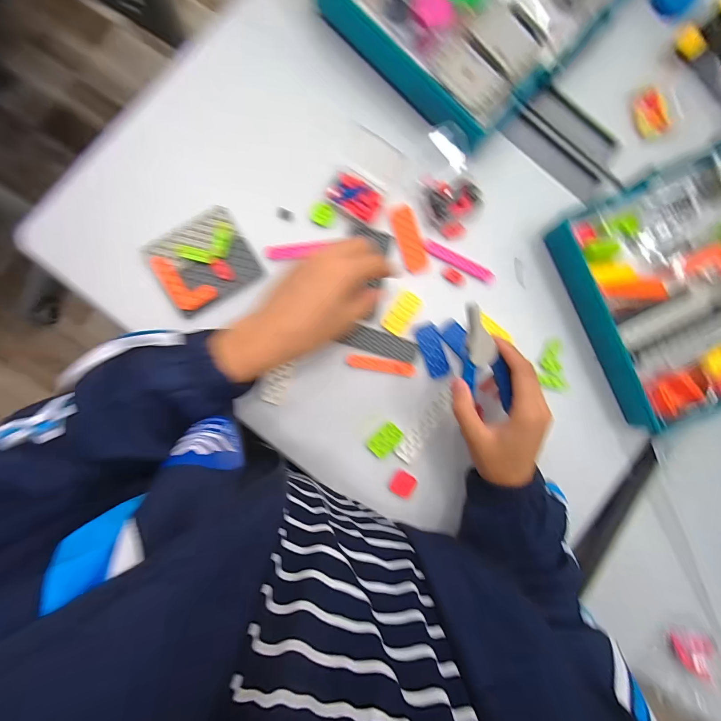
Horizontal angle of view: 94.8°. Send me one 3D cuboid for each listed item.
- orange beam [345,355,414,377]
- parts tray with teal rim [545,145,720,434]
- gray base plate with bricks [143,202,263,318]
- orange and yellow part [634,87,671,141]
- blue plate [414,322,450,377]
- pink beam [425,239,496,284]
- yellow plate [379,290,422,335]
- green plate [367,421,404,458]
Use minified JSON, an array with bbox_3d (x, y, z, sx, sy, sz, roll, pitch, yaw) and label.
[{"bbox_3d":[0.023,0.005,0.369,0.076,0.005,0.016,9,87,-4],"label":"orange beam"},{"bbox_3d":[0.428,-0.107,0.379,0.366,0.040,0.265,-25,90,-5],"label":"parts tray with teal rim"},{"bbox_3d":[-0.168,-0.107,0.353,0.097,0.013,0.089,-30,90,-5],"label":"gray base plate with bricks"},{"bbox_3d":[0.355,-0.301,0.403,0.036,0.010,0.059,-17,89,-5],"label":"orange and yellow part"},{"bbox_3d":[0.082,-0.012,0.373,0.026,0.004,0.061,-19,89,-5],"label":"blue plate"},{"bbox_3d":[0.114,-0.113,0.378,0.088,0.004,0.016,28,86,-3],"label":"pink beam"},{"bbox_3d":[0.046,-0.054,0.370,0.026,0.004,0.049,36,86,-2],"label":"yellow plate"},{"bbox_3d":[0.028,0.087,0.364,0.037,0.004,0.025,-45,91,-4],"label":"green plate"}]

